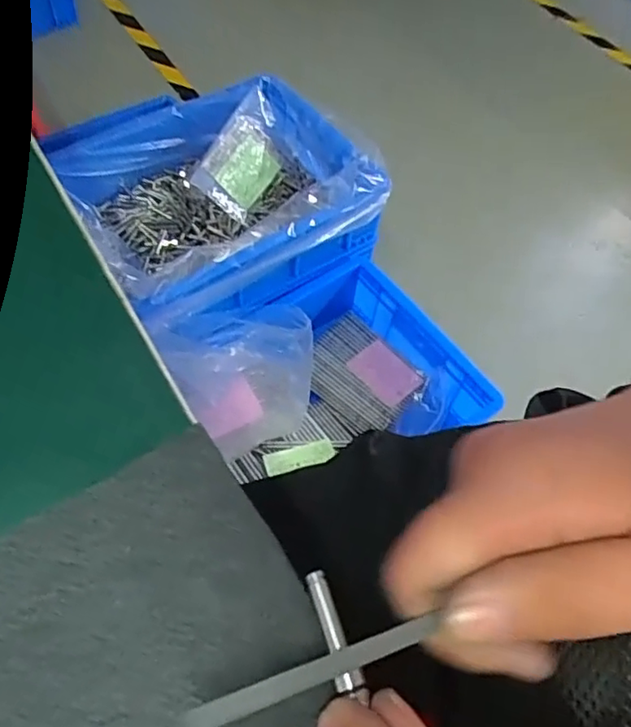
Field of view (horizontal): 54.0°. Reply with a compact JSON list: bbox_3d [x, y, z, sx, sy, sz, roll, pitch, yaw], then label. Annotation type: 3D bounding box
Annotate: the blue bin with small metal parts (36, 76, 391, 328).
[{"bbox_3d":[-0.135,-0.224,0.870,0.392,0.118,0.304,-29,65,-20],"label":"blue bin with small metal parts"}]

